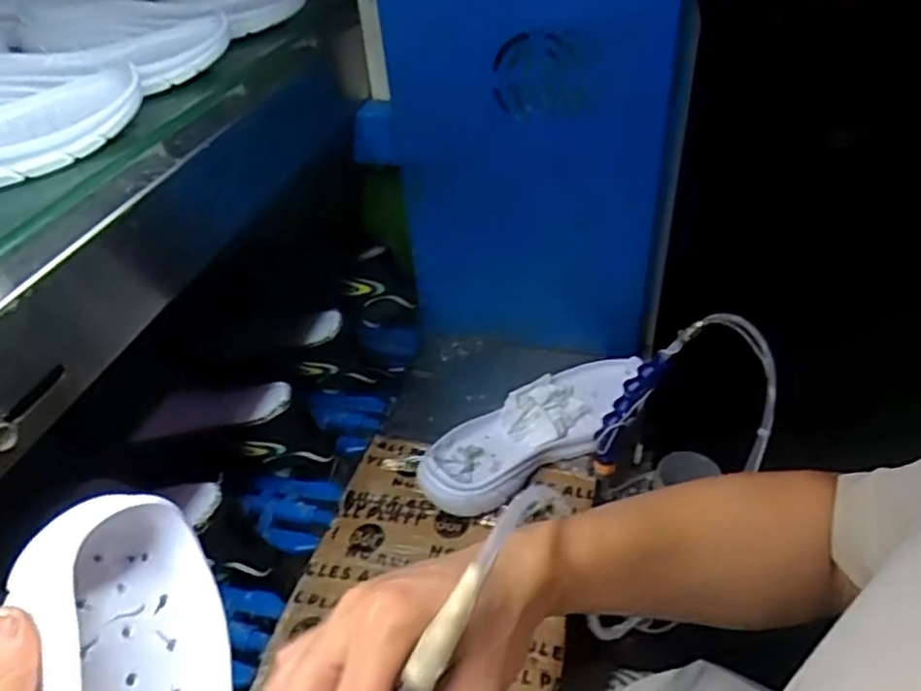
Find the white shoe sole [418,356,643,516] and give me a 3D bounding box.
[{"bbox_3d":[0.084,0.089,0.735,0.288,0.050,0.095,-30,49,-26],"label":"white shoe sole"}]

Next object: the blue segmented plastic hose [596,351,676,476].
[{"bbox_3d":[0.167,0.067,0.686,0.027,0.153,0.030,-1,35,-36],"label":"blue segmented plastic hose"}]

